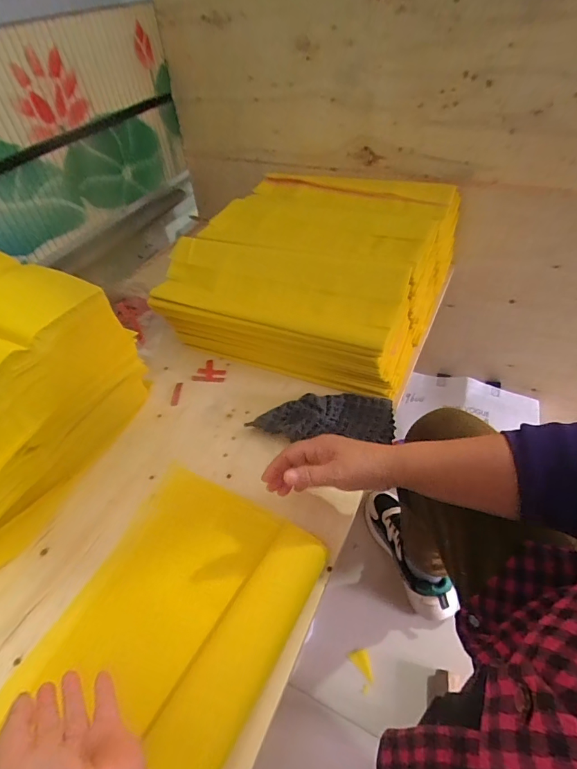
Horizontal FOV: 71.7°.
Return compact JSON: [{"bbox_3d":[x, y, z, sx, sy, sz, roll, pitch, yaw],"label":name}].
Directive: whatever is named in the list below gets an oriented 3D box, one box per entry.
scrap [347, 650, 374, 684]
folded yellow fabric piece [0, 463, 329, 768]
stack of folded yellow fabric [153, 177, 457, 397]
[{"bbox_3d":[0.136,0.497,0.714,0.031,0.006,0.052,-37,54,-25],"label":"scrap"},{"bbox_3d":[-0.137,0.261,0.367,0.208,0.029,0.363,21,53,23],"label":"folded yellow fabric piece"},{"bbox_3d":[0.053,-0.198,0.681,0.370,0.147,0.412,17,51,20],"label":"stack of folded yellow fabric"}]

